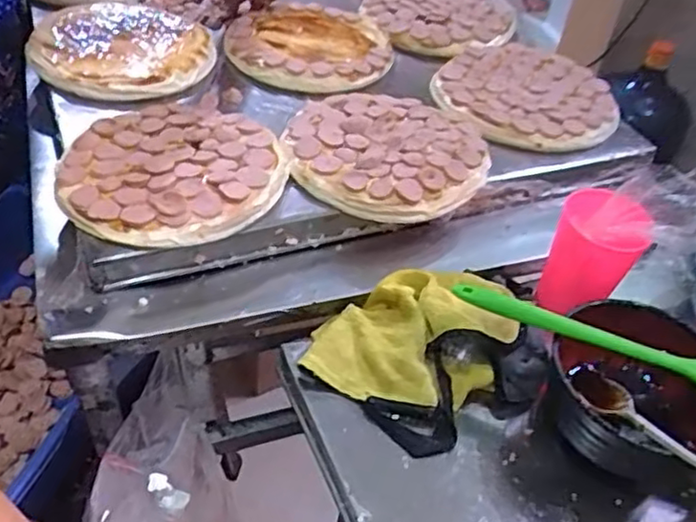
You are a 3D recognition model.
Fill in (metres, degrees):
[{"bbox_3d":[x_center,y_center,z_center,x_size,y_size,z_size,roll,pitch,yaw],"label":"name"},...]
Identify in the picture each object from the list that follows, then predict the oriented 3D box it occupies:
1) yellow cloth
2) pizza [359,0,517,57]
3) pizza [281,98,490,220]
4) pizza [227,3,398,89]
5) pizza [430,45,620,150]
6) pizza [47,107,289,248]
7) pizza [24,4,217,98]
[{"bbox_3d":[0.050,0.058,0.552,0.161,0.049,0.112,2,44,-5],"label":"yellow cloth"},{"bbox_3d":[0.120,-0.335,0.912,0.198,0.020,0.190,3,47,-3],"label":"pizza"},{"bbox_3d":[0.037,-0.110,0.654,0.189,0.023,0.174,3,47,-3],"label":"pizza"},{"bbox_3d":[-0.043,-0.263,0.810,0.185,0.022,0.181,3,47,-3],"label":"pizza"},{"bbox_3d":[0.204,-0.190,0.770,0.199,0.015,0.197,3,47,-3],"label":"pizza"},{"bbox_3d":[-0.154,-0.084,0.603,0.184,0.019,0.181,3,47,-3],"label":"pizza"},{"bbox_3d":[-0.249,-0.241,0.744,0.193,0.017,0.181,-6,48,-11],"label":"pizza"}]

